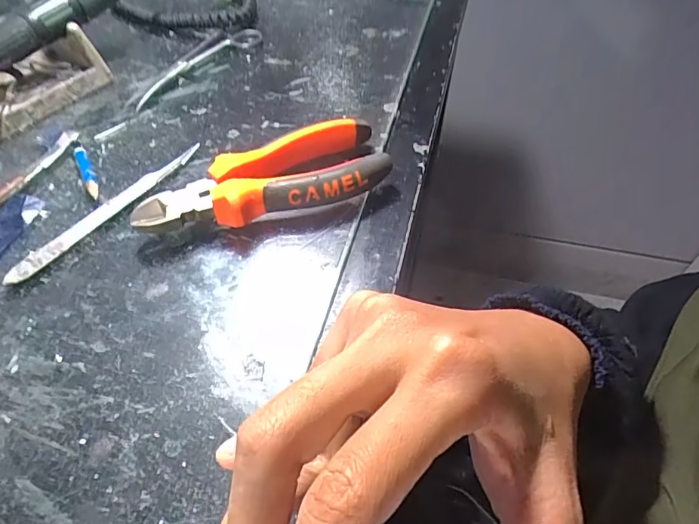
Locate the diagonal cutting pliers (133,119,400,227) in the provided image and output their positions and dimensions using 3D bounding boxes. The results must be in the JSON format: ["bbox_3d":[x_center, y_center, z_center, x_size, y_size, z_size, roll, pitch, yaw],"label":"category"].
[{"bbox_3d":[-0.050,-0.049,0.291,0.145,0.028,0.054,-14,54,-13],"label":"diagonal cutting pliers"}]

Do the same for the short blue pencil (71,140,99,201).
[{"bbox_3d":[-0.171,-0.061,0.312,0.008,0.007,0.057,-24,56,-19],"label":"short blue pencil"}]

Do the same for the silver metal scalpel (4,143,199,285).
[{"bbox_3d":[-0.143,-0.033,0.293,0.012,0.006,0.135,28,56,19],"label":"silver metal scalpel"}]

